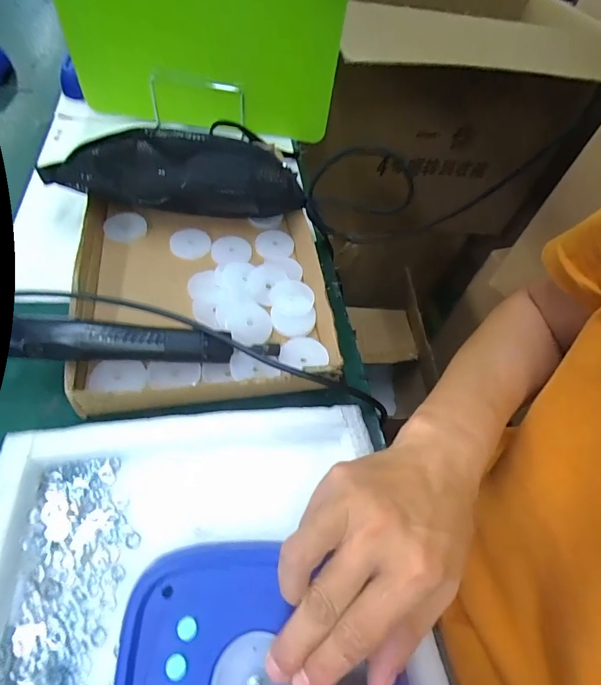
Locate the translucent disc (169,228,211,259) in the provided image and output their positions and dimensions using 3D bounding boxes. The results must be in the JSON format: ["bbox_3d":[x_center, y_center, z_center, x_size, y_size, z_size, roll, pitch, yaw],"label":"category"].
[{"bbox_3d":[-0.142,-0.128,0.511,0.051,0.005,0.048,1,66,-2],"label":"translucent disc"}]

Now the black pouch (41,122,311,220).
[{"bbox_3d":[-0.148,-0.218,0.519,0.295,0.088,0.084,4,53,-7],"label":"black pouch"}]

